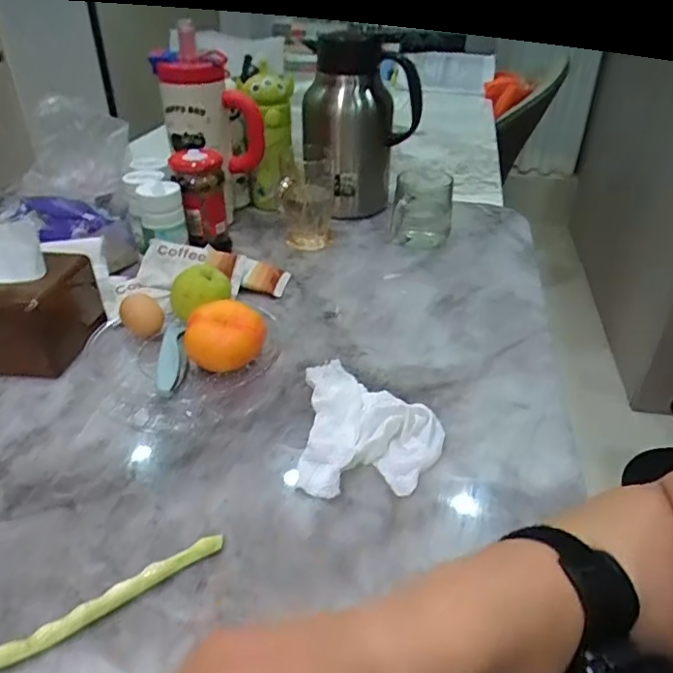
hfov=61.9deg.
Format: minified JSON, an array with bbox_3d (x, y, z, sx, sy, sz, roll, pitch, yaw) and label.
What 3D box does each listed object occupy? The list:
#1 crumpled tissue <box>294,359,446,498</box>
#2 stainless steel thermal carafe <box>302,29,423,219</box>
[{"bbox_3d":[0.030,0.068,0.480,0.115,0.028,0.155,1,34,1],"label":"crumpled tissue"},{"bbox_3d":[0.026,-0.284,0.809,0.148,0.257,0.141,-4,34,-7],"label":"stainless steel thermal carafe"}]

